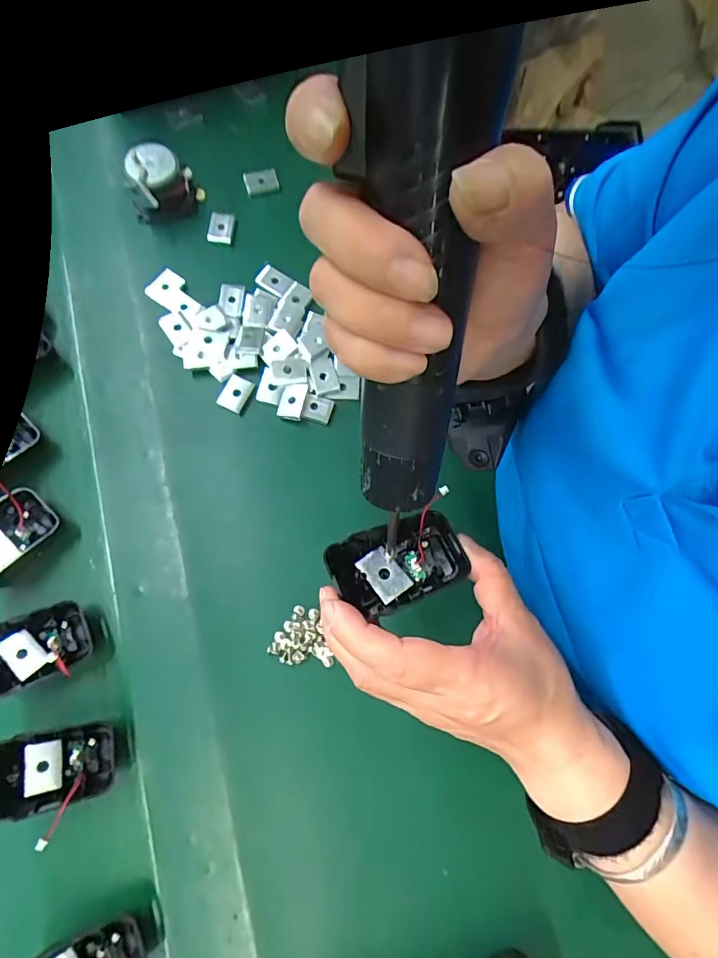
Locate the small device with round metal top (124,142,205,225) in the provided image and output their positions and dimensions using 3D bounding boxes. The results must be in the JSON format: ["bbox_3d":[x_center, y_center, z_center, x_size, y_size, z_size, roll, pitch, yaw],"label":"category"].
[{"bbox_3d":[-0.162,-0.242,0.395,0.055,0.046,0.033,-28,78,-8],"label":"small device with round metal top"}]

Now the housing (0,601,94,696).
[{"bbox_3d":[-0.214,0.111,0.314,0.064,0.043,0.047,-22,78,-5],"label":"housing"}]

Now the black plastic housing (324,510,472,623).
[{"bbox_3d":[0.020,0.044,0.256,0.068,0.023,0.043,-22,77,-7],"label":"black plastic housing"}]

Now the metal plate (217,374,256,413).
[{"bbox_3d":[-0.095,-0.067,0.371,0.019,0.004,0.027,25,78,6],"label":"metal plate"}]

